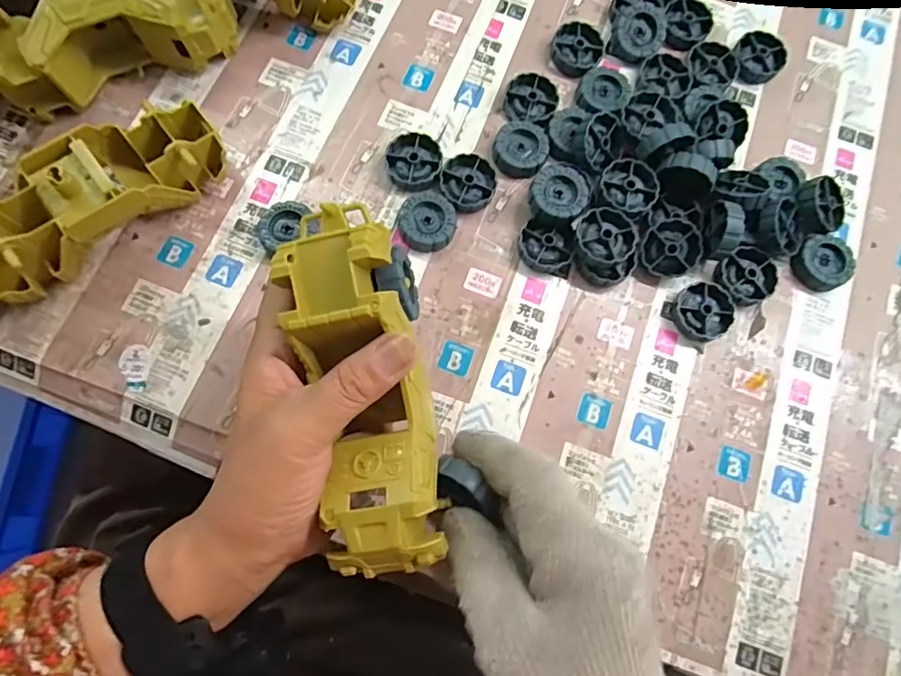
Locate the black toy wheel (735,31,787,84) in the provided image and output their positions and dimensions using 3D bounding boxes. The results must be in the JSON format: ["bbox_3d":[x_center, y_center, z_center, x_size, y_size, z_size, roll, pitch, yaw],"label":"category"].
[{"bbox_3d":[0.236,-0.213,0.416,0.036,0.014,0.043,33,77,5],"label":"black toy wheel"}]

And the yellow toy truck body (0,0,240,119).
[{"bbox_3d":[-0.226,-0.202,0.365,0.159,0.054,0.052,-20,78,-8],"label":"yellow toy truck body"}]

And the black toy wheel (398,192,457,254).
[{"bbox_3d":[-0.016,-0.078,0.367,0.038,0.012,0.039,1,76,-3],"label":"black toy wheel"}]

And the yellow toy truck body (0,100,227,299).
[{"bbox_3d":[-0.225,-0.083,0.337,0.173,0.053,0.054,-40,82,-11],"label":"yellow toy truck body"}]

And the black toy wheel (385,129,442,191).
[{"bbox_3d":[-0.025,-0.123,0.377,0.037,0.012,0.041,0,76,-3],"label":"black toy wheel"}]

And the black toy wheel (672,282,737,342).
[{"bbox_3d":[0.170,-0.017,0.363,0.039,0.011,0.038,1,76,-3],"label":"black toy wheel"}]

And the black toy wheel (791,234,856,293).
[{"bbox_3d":[0.260,-0.054,0.377,0.037,0.015,0.042,44,78,7],"label":"black toy wheel"}]

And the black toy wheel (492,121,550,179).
[{"bbox_3d":[0.049,-0.132,0.380,0.036,0.013,0.038,1,76,-3],"label":"black toy wheel"}]

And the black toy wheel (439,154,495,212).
[{"bbox_3d":[0.012,-0.107,0.375,0.037,0.013,0.039,1,76,-3],"label":"black toy wheel"}]

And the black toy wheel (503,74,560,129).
[{"bbox_3d":[0.058,-0.170,0.390,0.037,0.012,0.041,24,76,3],"label":"black toy wheel"}]

